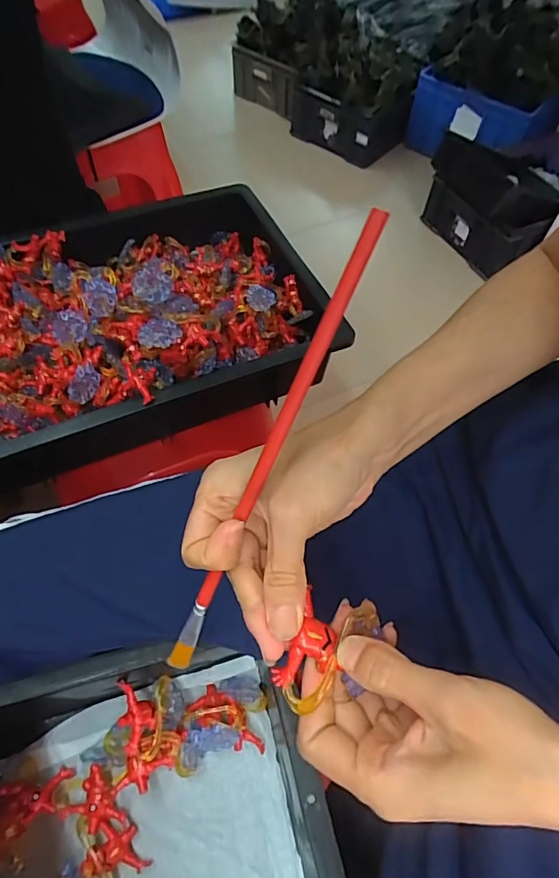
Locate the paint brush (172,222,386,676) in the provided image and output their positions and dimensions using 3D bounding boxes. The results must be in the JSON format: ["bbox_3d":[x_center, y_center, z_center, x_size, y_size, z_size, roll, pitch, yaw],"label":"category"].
[{"bbox_3d":[-0.009,0.021,0.237,0.010,0.255,0.006,31,22,16],"label":"paint brush"}]

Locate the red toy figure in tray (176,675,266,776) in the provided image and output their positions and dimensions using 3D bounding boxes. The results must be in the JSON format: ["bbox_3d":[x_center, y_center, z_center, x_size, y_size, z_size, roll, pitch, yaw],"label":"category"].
[{"bbox_3d":[-0.048,0.228,0.393,0.073,0.034,0.056,-10,59,-9],"label":"red toy figure in tray"}]

